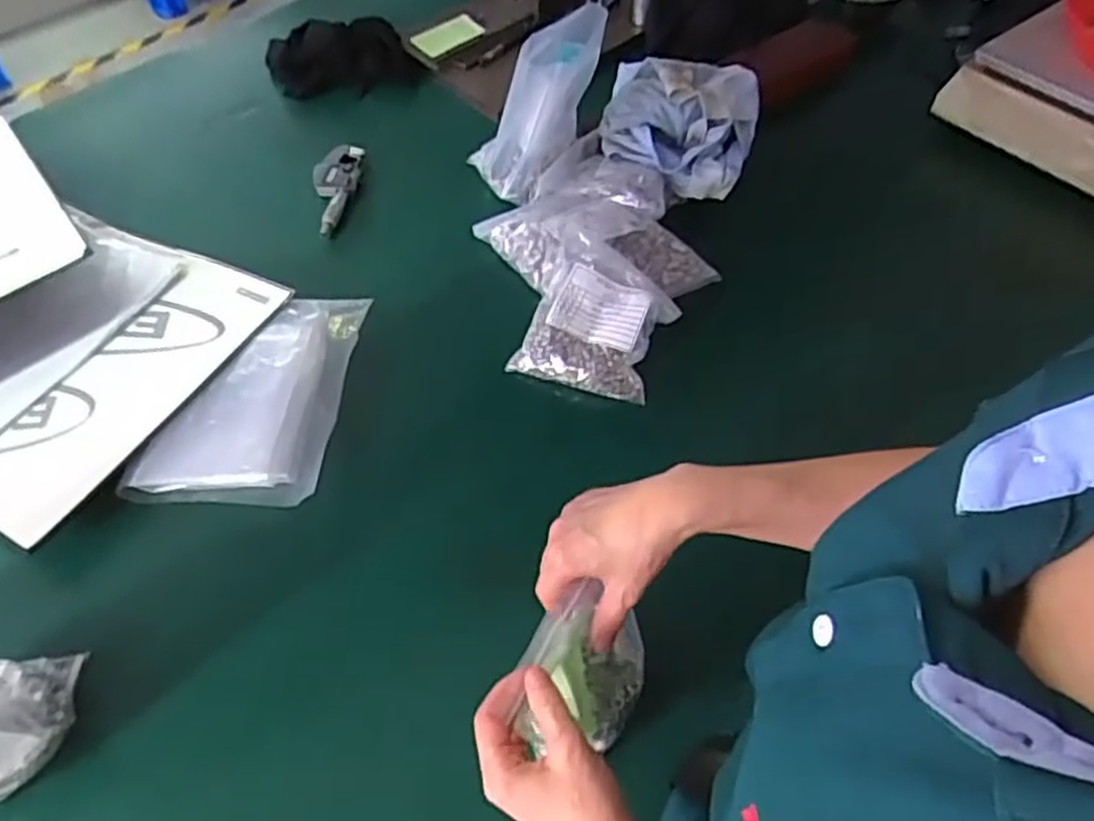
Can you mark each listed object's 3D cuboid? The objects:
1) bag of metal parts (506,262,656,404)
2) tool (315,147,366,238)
[{"bbox_3d":[0.040,-0.080,0.776,0.128,0.027,0.116,15,88,18],"label":"bag of metal parts"},{"bbox_3d":[-0.265,-0.277,0.968,0.052,0.031,0.152,2,53,4],"label":"tool"}]

